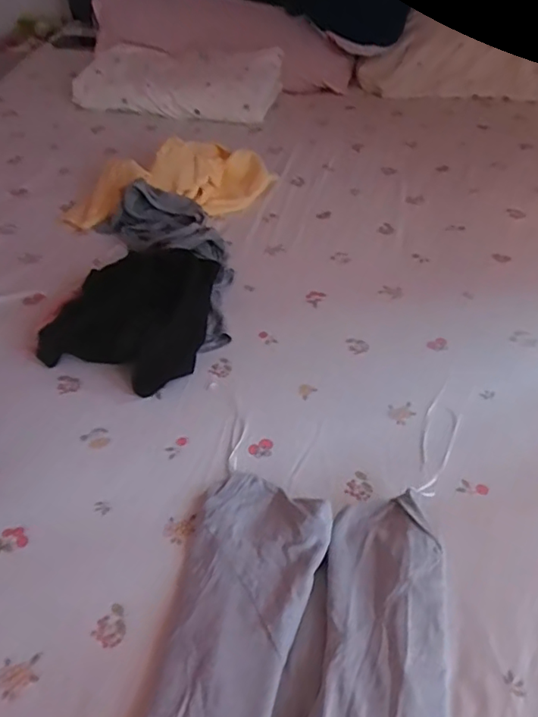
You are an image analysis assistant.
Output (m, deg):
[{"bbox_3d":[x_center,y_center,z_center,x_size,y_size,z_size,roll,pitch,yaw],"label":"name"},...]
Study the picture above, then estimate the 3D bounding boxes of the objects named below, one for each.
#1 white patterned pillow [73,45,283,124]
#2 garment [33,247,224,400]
[{"bbox_3d":[-0.219,-0.667,1.362,0.478,0.095,0.245,3,45,6],"label":"white patterned pillow"},{"bbox_3d":[-0.177,-0.075,0.775,0.201,0.059,0.248,10,46,12],"label":"garment"}]

